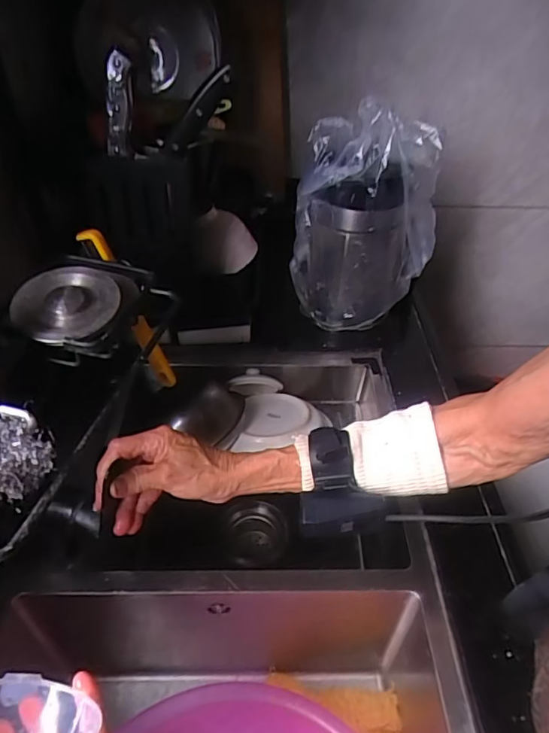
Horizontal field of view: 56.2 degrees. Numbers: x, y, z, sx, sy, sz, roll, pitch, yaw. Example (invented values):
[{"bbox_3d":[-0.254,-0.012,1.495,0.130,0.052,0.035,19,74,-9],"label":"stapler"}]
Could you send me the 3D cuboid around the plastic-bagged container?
[{"bbox_3d":[0.136,-0.224,0.778,0.175,0.290,0.128,-20,45,-22],"label":"plastic-bagged container"}]

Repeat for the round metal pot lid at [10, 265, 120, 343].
[{"bbox_3d":[-0.170,-0.053,0.422,0.077,0.018,0.080,18,44,18],"label":"round metal pot lid"}]

